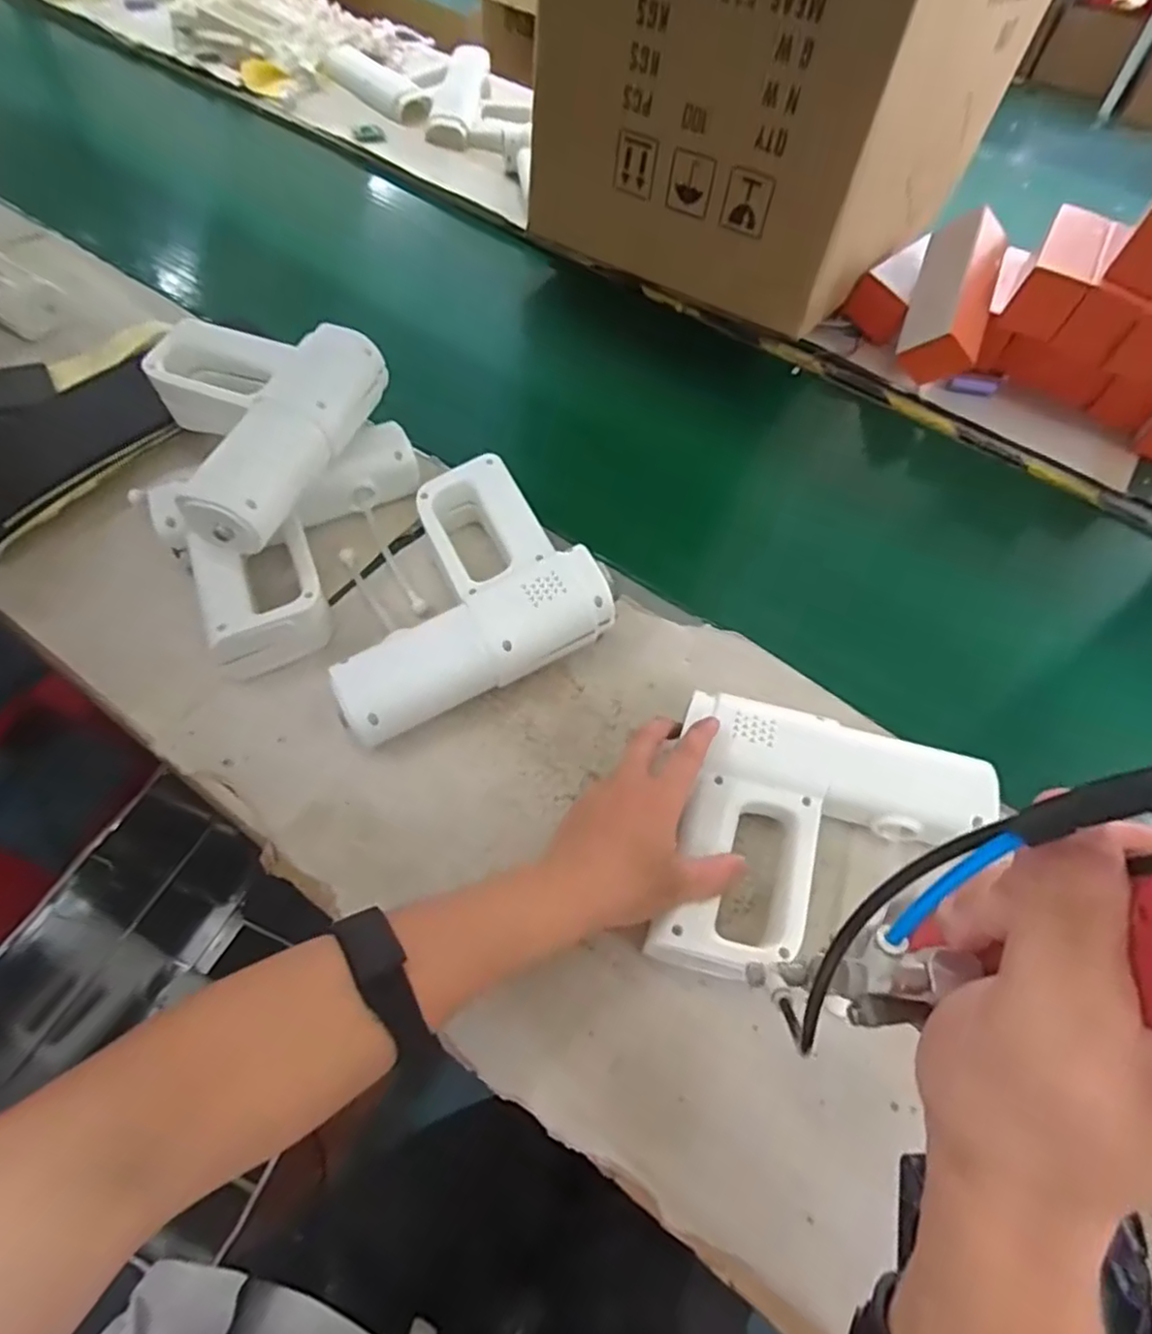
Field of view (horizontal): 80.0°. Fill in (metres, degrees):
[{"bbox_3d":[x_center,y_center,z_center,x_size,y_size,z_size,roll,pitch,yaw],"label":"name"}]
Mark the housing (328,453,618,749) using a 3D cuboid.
[{"bbox_3d":[-0.104,-0.058,0.542,0.208,0.070,0.180,-24,64,-18],"label":"housing"}]

